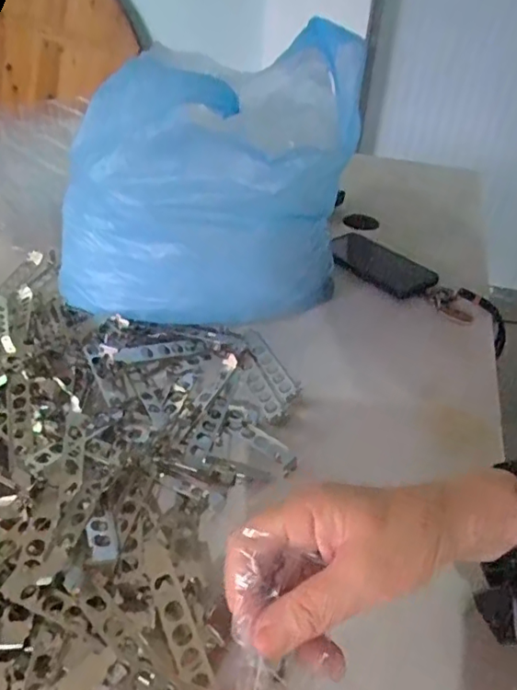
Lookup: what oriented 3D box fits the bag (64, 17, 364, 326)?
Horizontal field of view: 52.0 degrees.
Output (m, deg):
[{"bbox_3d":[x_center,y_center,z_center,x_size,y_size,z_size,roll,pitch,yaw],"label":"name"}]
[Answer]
[{"bbox_3d":[-0.039,-0.184,0.572,0.254,0.234,0.274,12,38,11],"label":"bag"}]

